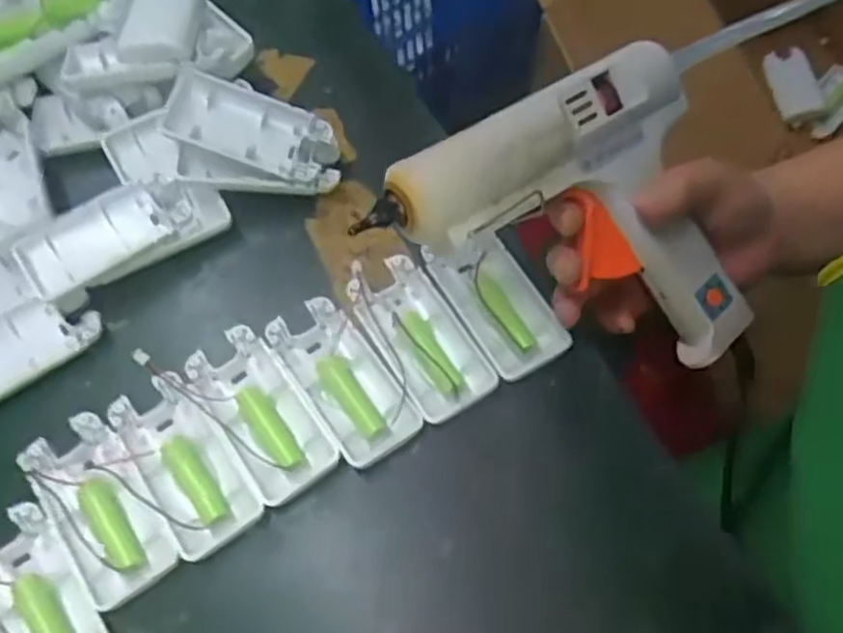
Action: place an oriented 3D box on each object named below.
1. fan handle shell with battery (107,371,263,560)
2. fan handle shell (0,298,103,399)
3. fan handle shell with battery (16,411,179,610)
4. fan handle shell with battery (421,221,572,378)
[{"bbox_3d":[-0.122,0.075,0.389,0.044,0.016,0.091,-35,69,-13],"label":"fan handle shell with battery"},{"bbox_3d":[-0.227,0.019,0.419,0.095,0.010,0.046,-33,69,-13],"label":"fan handle shell"},{"bbox_3d":[-0.161,0.095,0.383,0.048,0.014,0.095,-35,69,-13],"label":"fan handle shell with battery"},{"bbox_3d":[0.040,-0.012,0.417,0.044,0.014,0.093,-29,68,-11],"label":"fan handle shell with battery"}]

